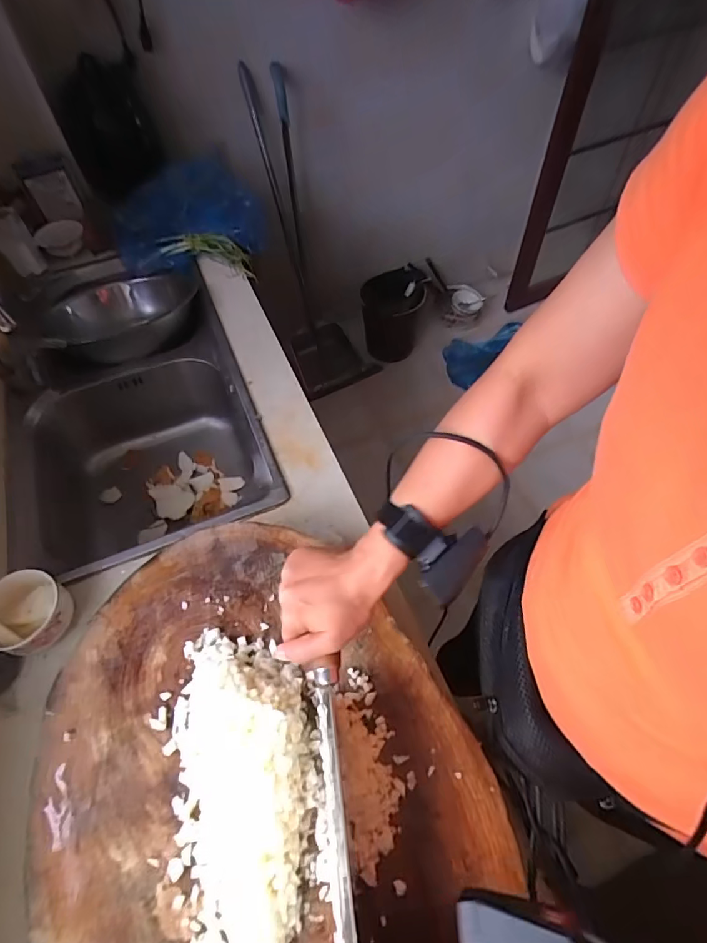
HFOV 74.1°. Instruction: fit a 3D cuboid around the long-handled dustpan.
[{"bbox_3d":[-0.109,-0.704,1.506,0.286,0.966,0.305,-17,58,-7],"label":"long-handled dustpan"}]

